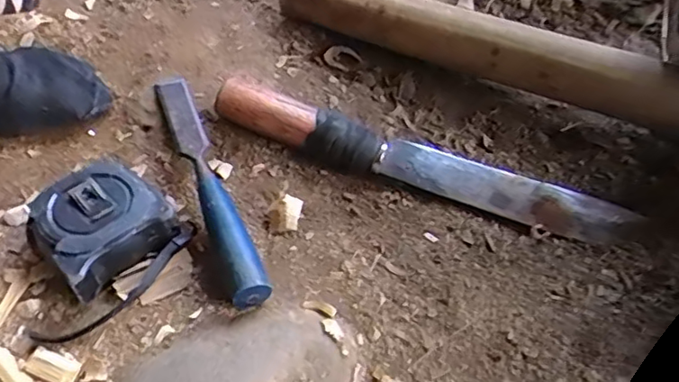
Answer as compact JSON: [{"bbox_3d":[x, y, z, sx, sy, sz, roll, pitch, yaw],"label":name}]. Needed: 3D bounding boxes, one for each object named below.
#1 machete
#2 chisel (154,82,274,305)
[{"bbox_3d":[0.064,-0.025,0.462,0.329,0.036,0.043,17,53,7],"label":"machete"},{"bbox_3d":[-0.100,-0.012,0.438,0.025,0.033,0.224,-17,56,-17],"label":"chisel"}]

